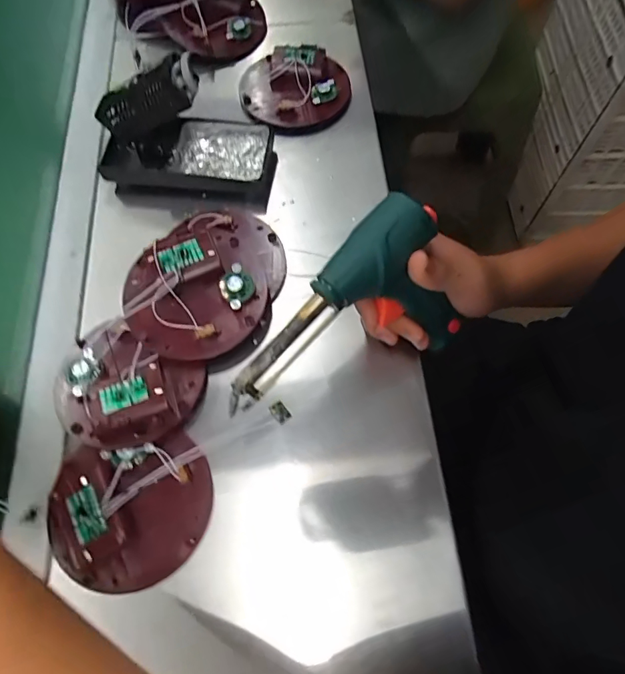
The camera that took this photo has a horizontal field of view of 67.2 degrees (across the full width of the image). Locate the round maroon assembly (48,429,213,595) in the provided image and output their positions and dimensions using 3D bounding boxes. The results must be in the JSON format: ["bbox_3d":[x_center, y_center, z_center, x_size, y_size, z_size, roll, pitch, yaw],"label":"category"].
[{"bbox_3d":[-0.133,0.127,0.345,0.111,0.028,0.102,-1,66,2],"label":"round maroon assembly"}]

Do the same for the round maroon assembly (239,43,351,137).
[{"bbox_3d":[-0.020,-0.279,0.526,0.117,0.032,0.127,-1,66,2],"label":"round maroon assembly"}]

